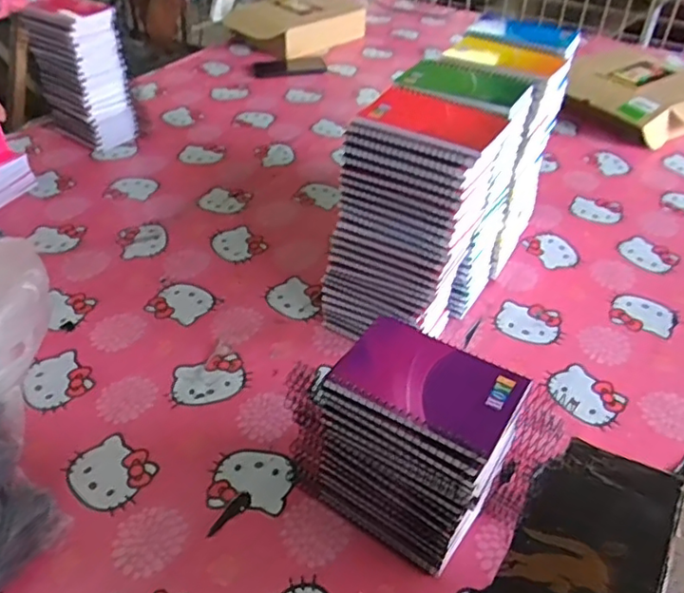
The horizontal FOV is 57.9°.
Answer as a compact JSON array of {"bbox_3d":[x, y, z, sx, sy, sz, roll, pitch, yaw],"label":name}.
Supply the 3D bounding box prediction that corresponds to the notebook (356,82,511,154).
[{"bbox_3d":[0.090,-0.173,0.595,0.124,0.021,0.096,21,44,22],"label":"notebook"}]

